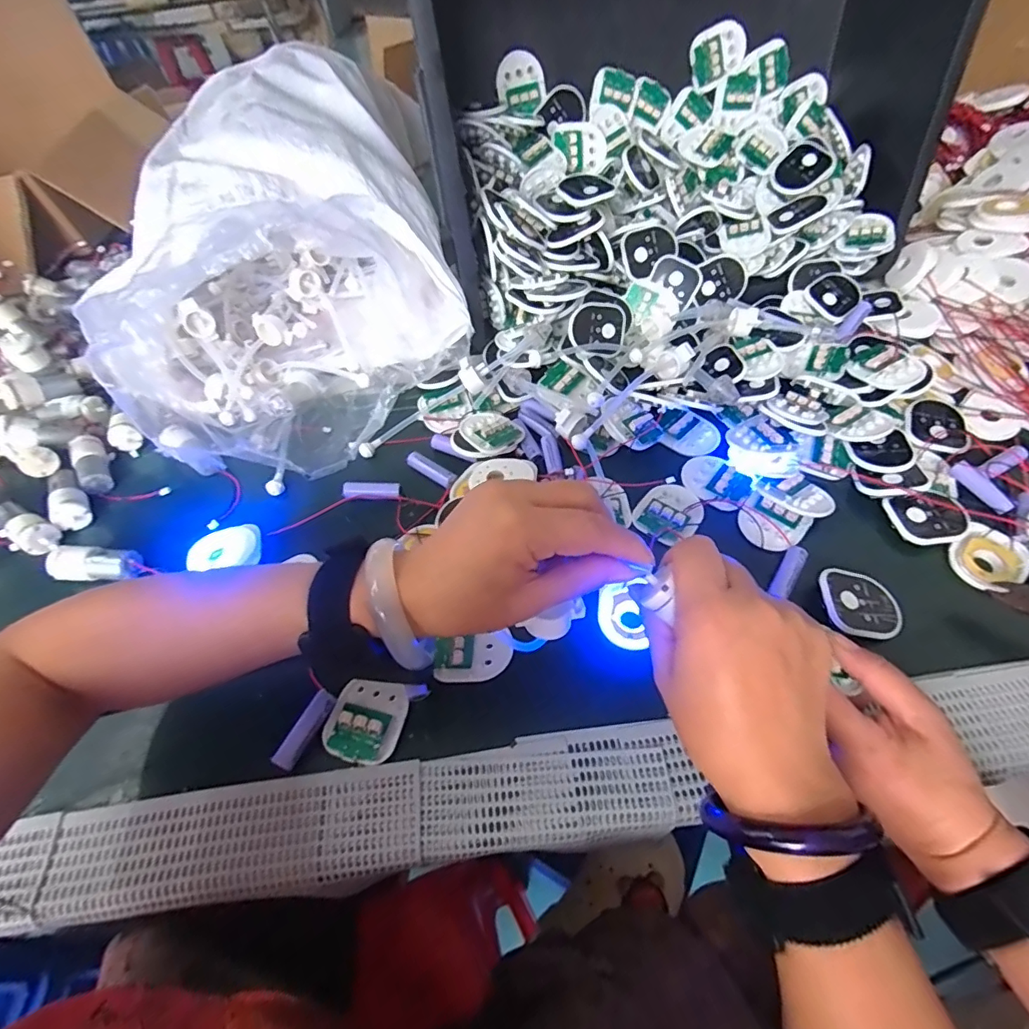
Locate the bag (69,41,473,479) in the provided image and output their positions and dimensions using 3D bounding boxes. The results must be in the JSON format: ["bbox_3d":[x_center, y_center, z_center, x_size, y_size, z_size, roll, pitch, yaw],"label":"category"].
[{"bbox_3d":[-0.237,-0.277,0.535,0.311,0.194,0.465,-17,53,-8],"label":"bag"}]

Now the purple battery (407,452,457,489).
[{"bbox_3d":[-0.078,-0.042,0.478,0.047,0.011,0.012,30,52,-19],"label":"purple battery"}]

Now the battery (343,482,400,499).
[{"bbox_3d":[-0.125,-0.020,0.451,0.049,0.014,0.017,-4,52,2],"label":"battery"}]

